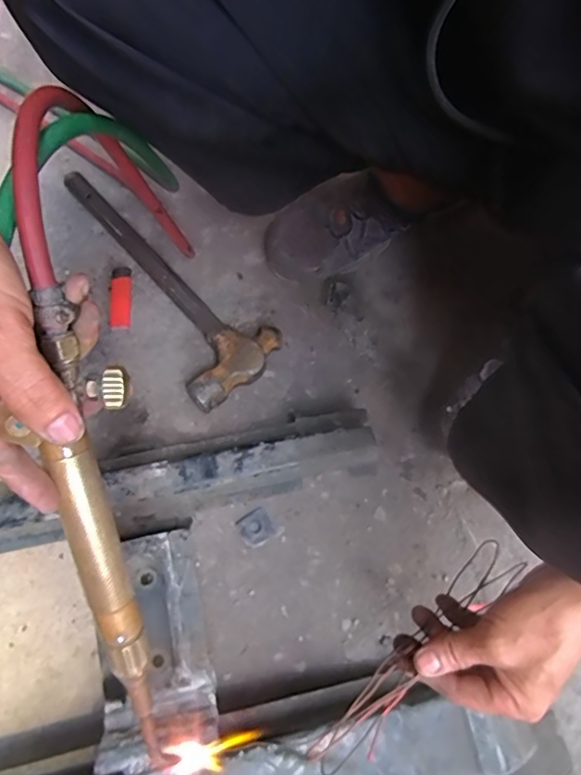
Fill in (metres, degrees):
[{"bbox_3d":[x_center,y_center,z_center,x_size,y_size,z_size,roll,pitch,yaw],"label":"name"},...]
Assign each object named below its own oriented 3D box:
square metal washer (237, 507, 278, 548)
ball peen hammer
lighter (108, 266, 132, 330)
[{"bbox_3d":[-0.036,0.148,0.567,0.032,0.004,0.033,-37,76,-9],"label":"square metal washer"},{"bbox_3d":[-0.142,-0.129,0.639,0.119,0.038,0.327,-35,75,-8],"label":"ball peen hammer"},{"bbox_3d":[-0.206,-0.111,0.651,0.027,0.011,0.084,-4,73,0],"label":"lighter"}]

